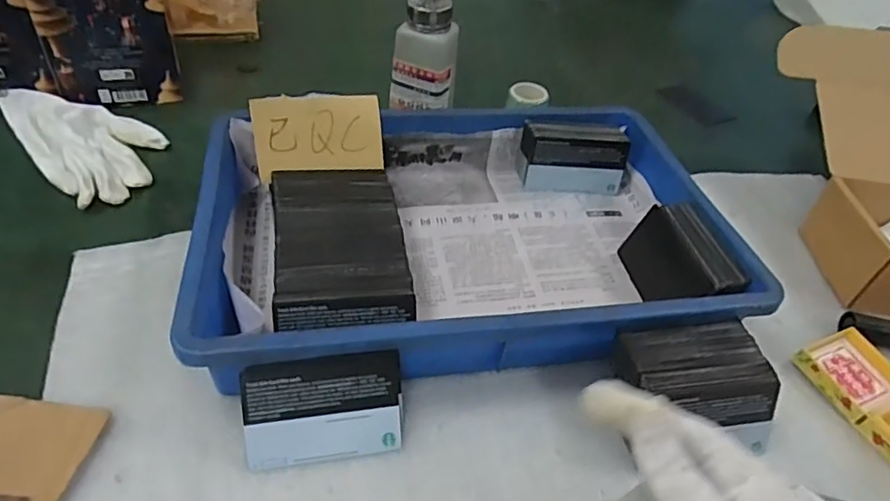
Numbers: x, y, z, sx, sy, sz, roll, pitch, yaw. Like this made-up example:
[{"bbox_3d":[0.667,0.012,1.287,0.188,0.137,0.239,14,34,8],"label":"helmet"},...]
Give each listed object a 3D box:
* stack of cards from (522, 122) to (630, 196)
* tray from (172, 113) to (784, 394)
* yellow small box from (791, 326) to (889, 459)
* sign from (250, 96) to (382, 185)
[{"bbox_3d":[0.115,-0.083,0.521,0.090,0.061,0.028,8,43,1],"label":"stack of cards"},{"bbox_3d":[0.013,-0.015,0.438,0.362,0.061,0.236,-4,44,-12],"label":"tray"},{"bbox_3d":[0.290,0.100,0.385,0.056,0.021,0.108,-15,47,-22],"label":"yellow small box"},{"bbox_3d":[-0.094,-0.085,0.436,0.091,0.056,0.004,-7,18,-9],"label":"sign"}]

